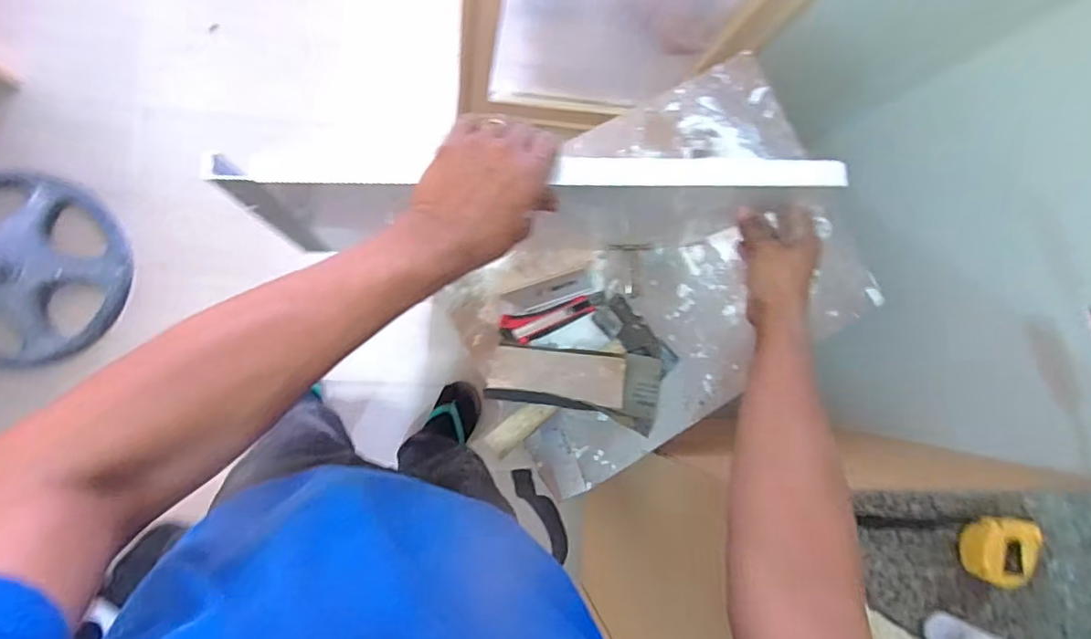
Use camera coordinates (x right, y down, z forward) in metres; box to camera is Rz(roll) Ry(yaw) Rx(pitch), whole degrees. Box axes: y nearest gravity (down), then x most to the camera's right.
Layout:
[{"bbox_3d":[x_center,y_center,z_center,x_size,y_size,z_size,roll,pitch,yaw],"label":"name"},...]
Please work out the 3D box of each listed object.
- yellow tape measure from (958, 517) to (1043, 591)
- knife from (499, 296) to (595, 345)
[{"bbox_3d":[0.441,0.224,0.559,0.056,0.033,0.061,8,86,-9],"label":"yellow tape measure"},{"bbox_3d":[0.005,0.002,0.811,0.135,0.018,0.043,-15,90,-10],"label":"knife"}]

